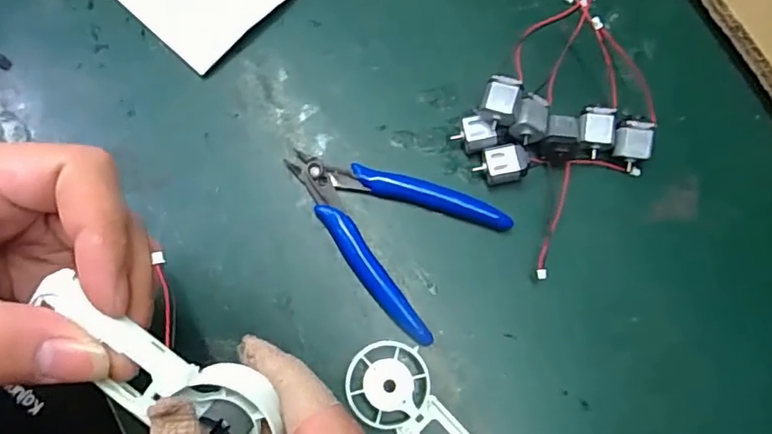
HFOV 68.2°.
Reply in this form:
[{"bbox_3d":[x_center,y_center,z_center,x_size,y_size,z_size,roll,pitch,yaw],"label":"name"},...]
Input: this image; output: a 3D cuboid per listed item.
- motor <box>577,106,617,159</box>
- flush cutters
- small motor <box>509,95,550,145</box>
[{"bbox_3d":[0.113,-0.046,0.310,0.019,0.017,0.024,6,76,0],"label":"motor"},{"bbox_3d":[-0.004,0.002,0.301,0.113,0.010,0.077,34,77,7],"label":"flush cutters"},{"bbox_3d":[0.075,-0.052,0.305,0.019,0.015,0.024,22,72,-22],"label":"small motor"}]

